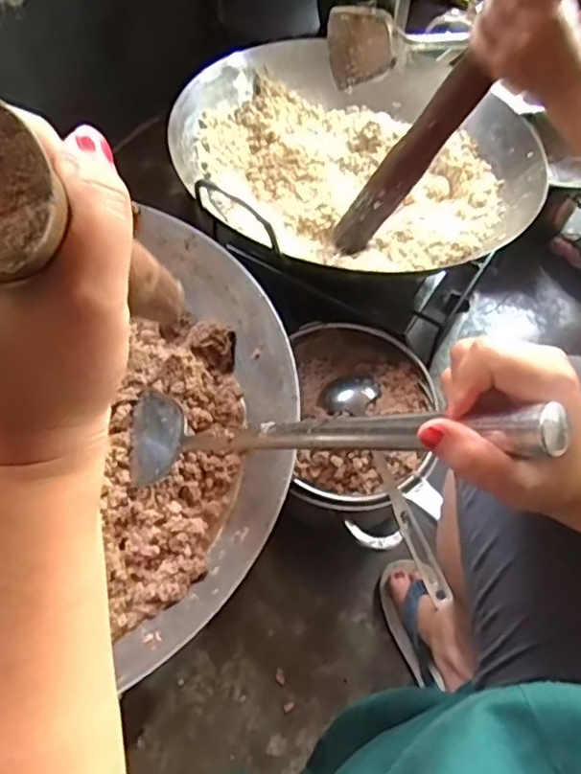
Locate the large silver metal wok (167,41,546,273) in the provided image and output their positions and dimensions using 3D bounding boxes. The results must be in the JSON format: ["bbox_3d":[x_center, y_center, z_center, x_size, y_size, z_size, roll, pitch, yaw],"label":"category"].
[{"bbox_3d":[0.095,-0.366,0.942,0.506,0.128,0.435,-1,58,-3],"label":"large silver metal wok"}]

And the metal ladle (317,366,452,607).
[{"bbox_3d":[0.114,0.115,0.778,0.071,0.063,0.317,-13,60,-10],"label":"metal ladle"}]

